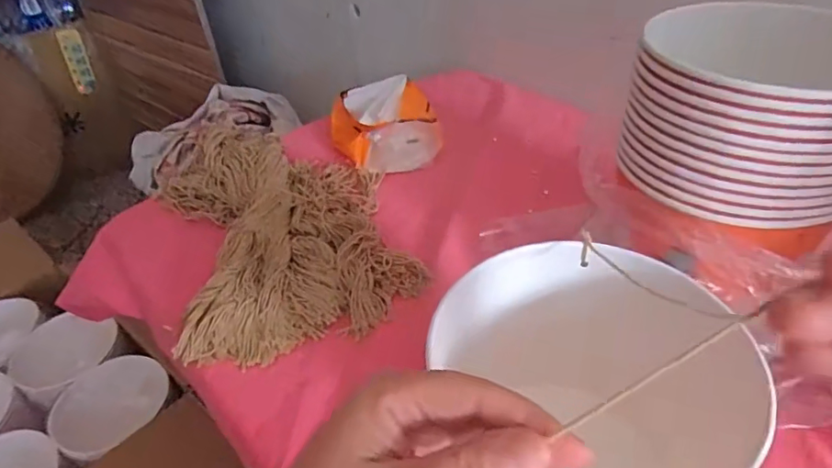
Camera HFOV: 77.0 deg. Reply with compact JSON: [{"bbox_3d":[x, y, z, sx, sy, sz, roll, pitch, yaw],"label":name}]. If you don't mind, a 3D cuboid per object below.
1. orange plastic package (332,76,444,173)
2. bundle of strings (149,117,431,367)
[{"bbox_3d":[-0.041,-0.143,0.659,0.125,0.081,0.129,-11,40,-7],"label":"orange plastic package"},{"bbox_3d":[-0.146,-0.022,0.546,0.220,0.057,0.321,-19,42,-16],"label":"bundle of strings"}]

